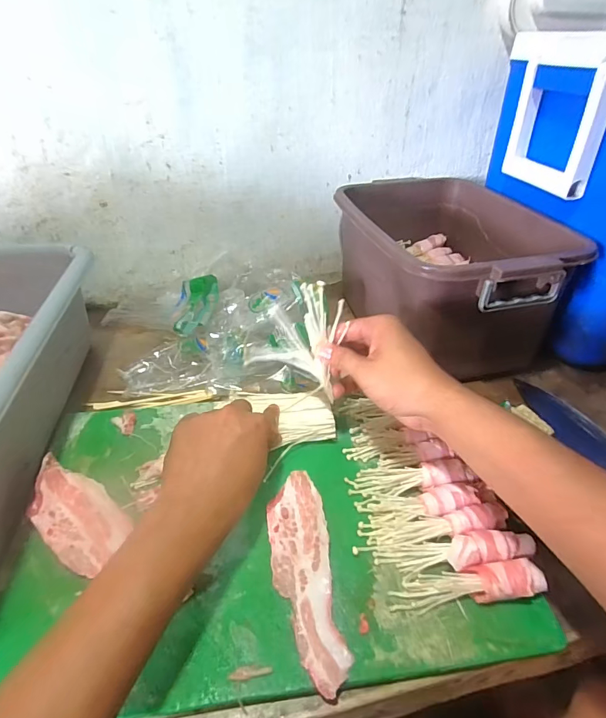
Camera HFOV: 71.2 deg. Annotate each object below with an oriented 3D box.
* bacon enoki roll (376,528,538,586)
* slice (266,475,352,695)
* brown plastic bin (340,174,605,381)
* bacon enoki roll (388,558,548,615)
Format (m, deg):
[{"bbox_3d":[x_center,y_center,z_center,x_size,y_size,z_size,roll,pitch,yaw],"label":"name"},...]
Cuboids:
[{"bbox_3d":[0.128,0.163,0.355,0.130,0.021,0.028,-10,37,6],"label":"bacon enoki roll"},{"bbox_3d":[-0.001,0.174,0.359,0.051,0.012,0.173,-4,38,-7],"label":"slice"},{"bbox_3d":[0.194,-0.130,0.619,0.244,0.169,0.345,-8,39,-12],"label":"brown plastic bin"},{"bbox_3d":[0.131,0.180,0.338,0.117,0.022,0.026,-2,38,-4],"label":"bacon enoki roll"}]

